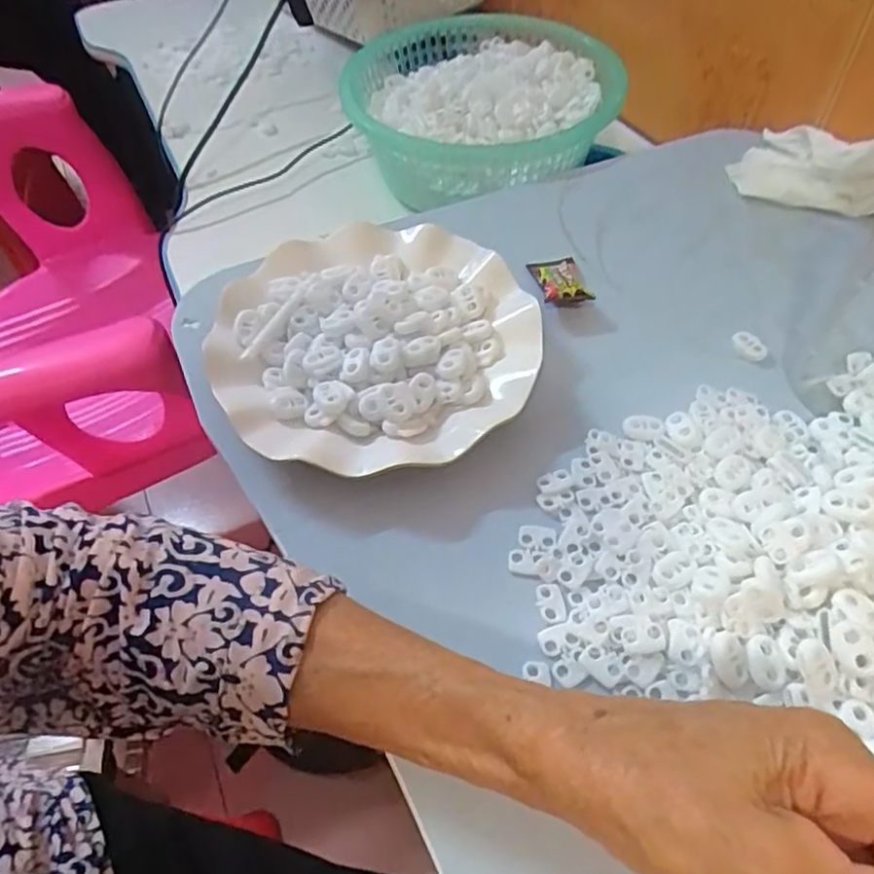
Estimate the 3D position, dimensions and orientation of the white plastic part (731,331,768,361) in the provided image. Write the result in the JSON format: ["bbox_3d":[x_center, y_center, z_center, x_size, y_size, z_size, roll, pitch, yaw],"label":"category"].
[{"bbox_3d":[0.185,-0.055,0.384,0.014,0.004,0.022,-26,55,-16],"label":"white plastic part"}]

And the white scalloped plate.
[{"bbox_3d":[-0.036,-0.057,0.370,0.176,0.026,0.175,-33,58,-21],"label":"white scalloped plate"}]

